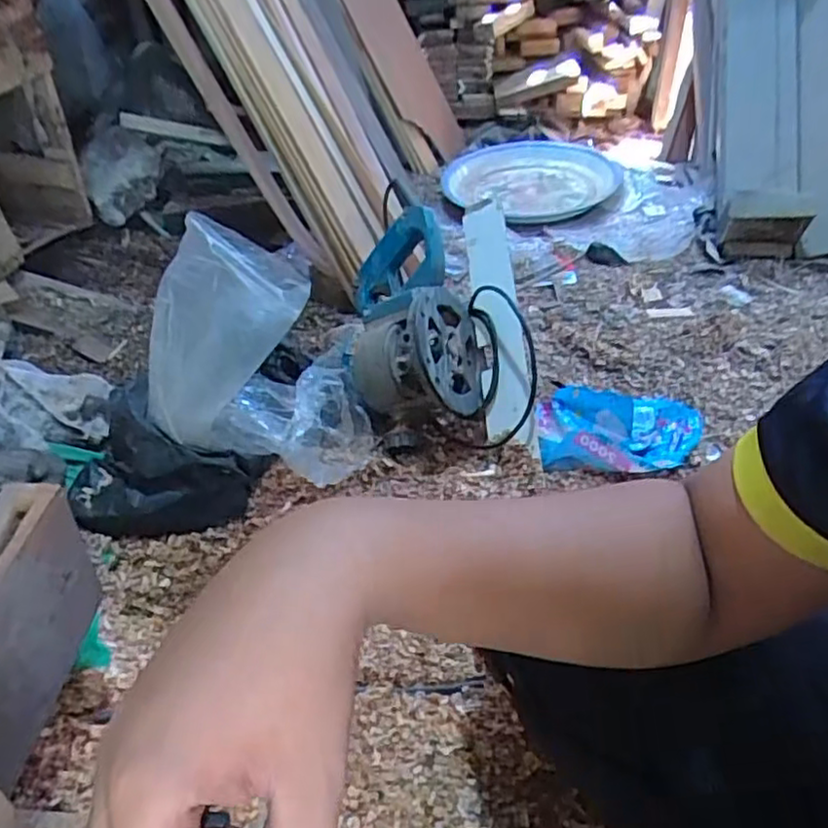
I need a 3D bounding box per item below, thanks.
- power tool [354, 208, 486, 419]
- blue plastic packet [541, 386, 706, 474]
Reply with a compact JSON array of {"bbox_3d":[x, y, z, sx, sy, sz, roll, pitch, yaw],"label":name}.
[{"bbox_3d":[0.007,-0.122,0.821,0.159,0.150,0.235,-1,42,-1],"label":"power tool"},{"bbox_3d":[0.258,0.006,0.819,0.212,0.066,0.148,0,40,1],"label":"blue plastic packet"}]

